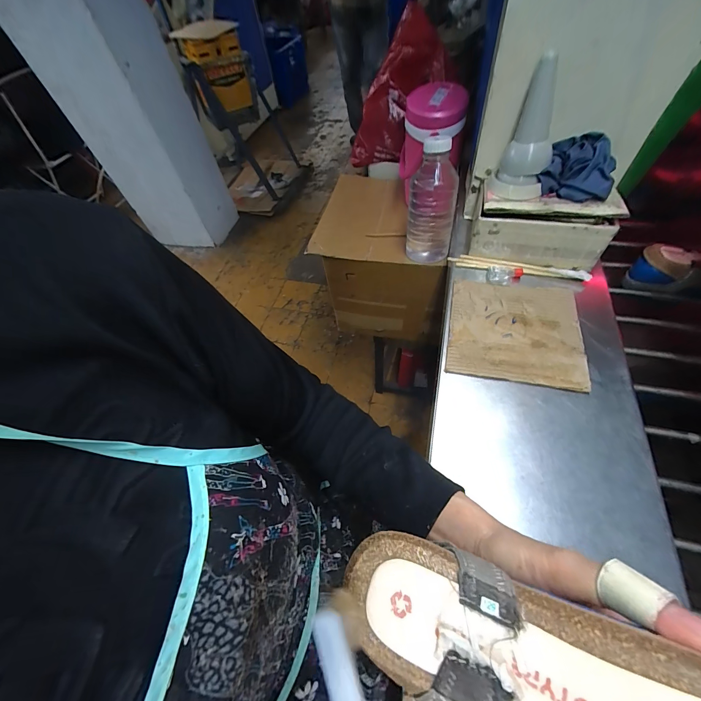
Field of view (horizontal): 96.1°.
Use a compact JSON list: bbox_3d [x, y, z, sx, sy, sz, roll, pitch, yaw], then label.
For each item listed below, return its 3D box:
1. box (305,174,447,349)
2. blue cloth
[{"bbox_3d":[0.085,-0.233,0.887,0.314,0.288,0.307,5,56,8],"label":"box"},{"bbox_3d":[0.338,-0.268,0.461,0.096,0.052,0.086,24,60,20],"label":"blue cloth"}]

